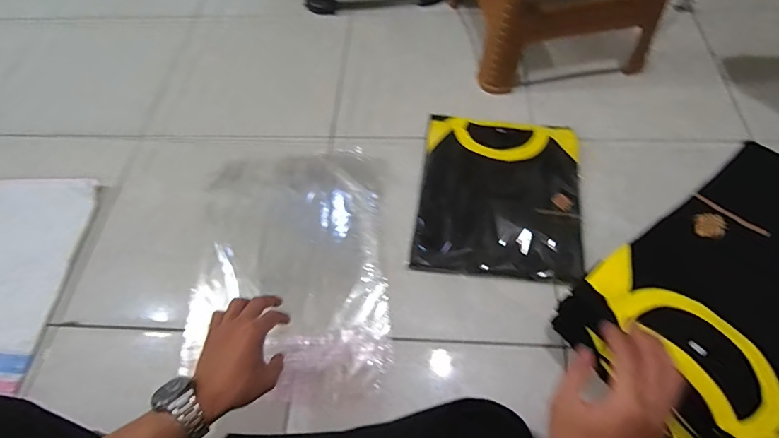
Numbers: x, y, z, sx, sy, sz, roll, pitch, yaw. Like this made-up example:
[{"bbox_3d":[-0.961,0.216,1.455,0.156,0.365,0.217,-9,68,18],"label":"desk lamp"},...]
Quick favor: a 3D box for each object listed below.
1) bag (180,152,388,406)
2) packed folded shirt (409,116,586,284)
[{"bbox_3d":[-0.168,0.070,0.734,0.320,0.015,0.440,-4,61,2],"label":"bag"},{"bbox_3d":[0.196,-0.050,0.763,0.269,0.020,0.313,7,62,8],"label":"packed folded shirt"}]

